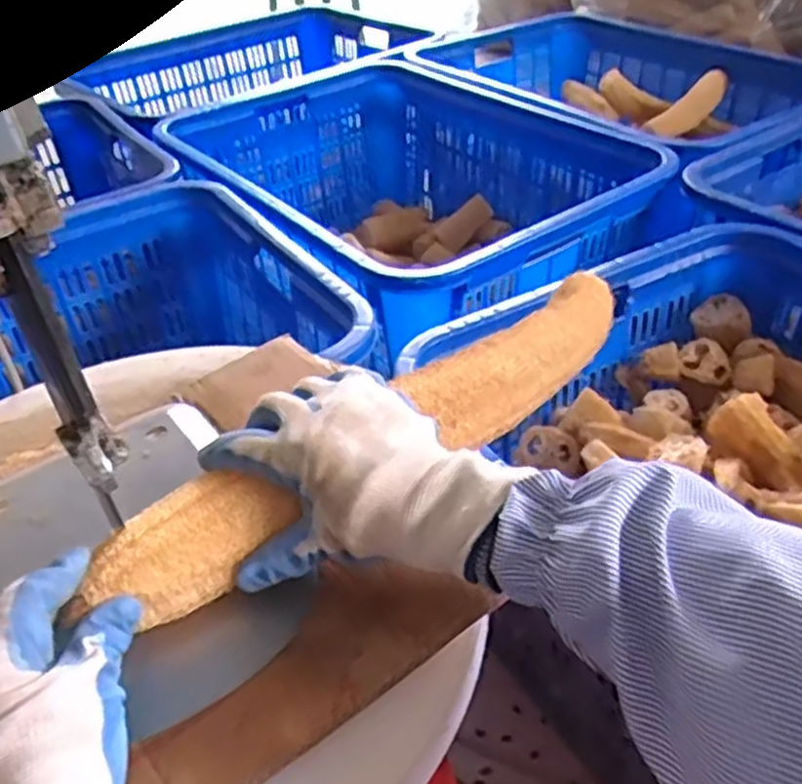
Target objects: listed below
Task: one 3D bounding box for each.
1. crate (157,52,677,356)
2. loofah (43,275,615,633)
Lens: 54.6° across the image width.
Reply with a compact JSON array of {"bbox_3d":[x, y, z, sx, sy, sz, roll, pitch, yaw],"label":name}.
[{"bbox_3d":[-0.008,-0.327,1.440,0.604,0.316,0.838,-26,43,-24],"label":"crate"},{"bbox_3d":[0.006,0.011,0.510,0.434,0.050,0.088,-28,44,-27],"label":"loofah"}]

